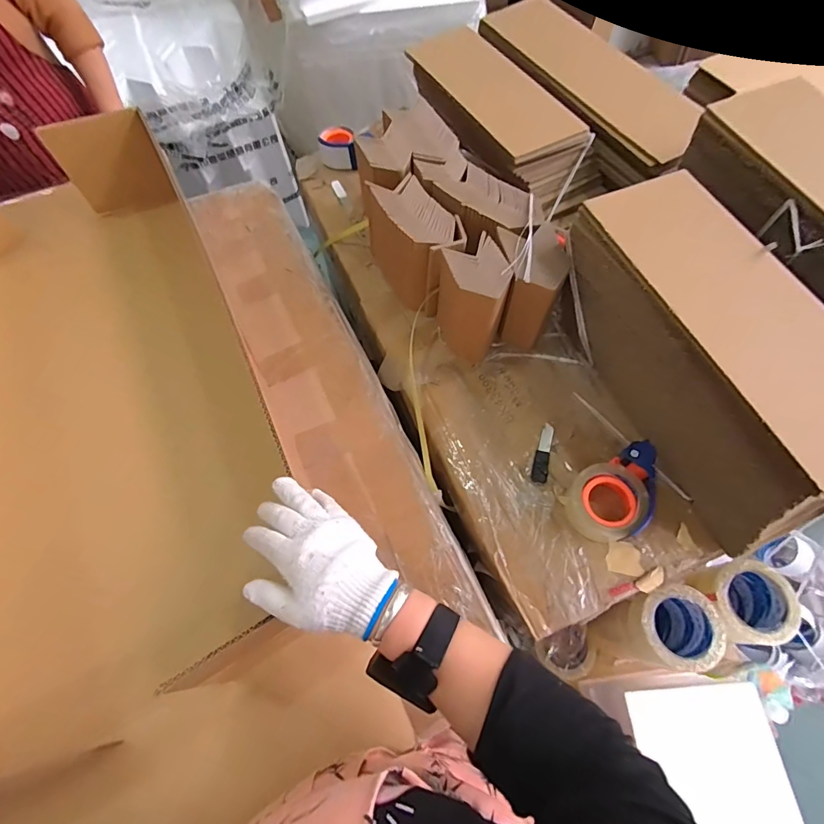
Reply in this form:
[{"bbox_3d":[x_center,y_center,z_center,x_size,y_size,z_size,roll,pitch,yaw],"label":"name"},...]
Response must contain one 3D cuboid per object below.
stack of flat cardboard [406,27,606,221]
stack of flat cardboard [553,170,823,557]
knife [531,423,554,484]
[{"bbox_3d":[0.183,-0.636,0.941,0.206,0.112,0.531,-23,65,-8],"label":"stack of flat cardboard"},{"bbox_3d":[0.403,-0.074,0.617,0.175,0.233,0.453,-22,65,-7],"label":"stack of flat cardboard"},{"bbox_3d":[0.208,0.065,0.695,0.023,0.005,0.100,15,66,11],"label":"knife"}]

